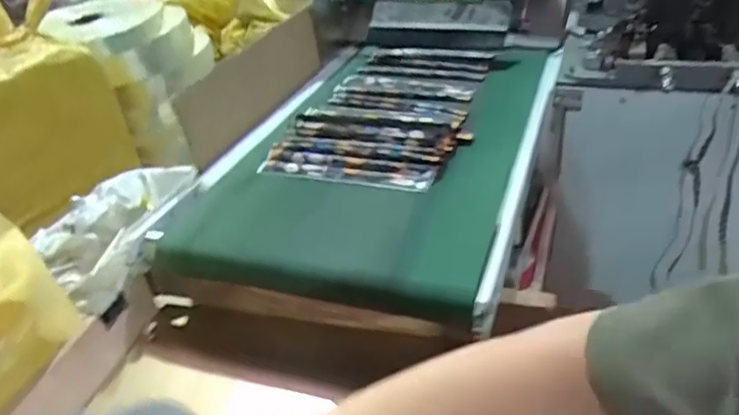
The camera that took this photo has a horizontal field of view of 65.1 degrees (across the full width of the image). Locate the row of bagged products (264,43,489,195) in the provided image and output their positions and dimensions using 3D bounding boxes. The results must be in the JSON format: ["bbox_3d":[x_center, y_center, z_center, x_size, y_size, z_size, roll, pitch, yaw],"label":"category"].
[{"bbox_3d":[0.041,-0.171,0.941,0.253,0.035,0.457,5,35,18],"label":"row of bagged products"}]

